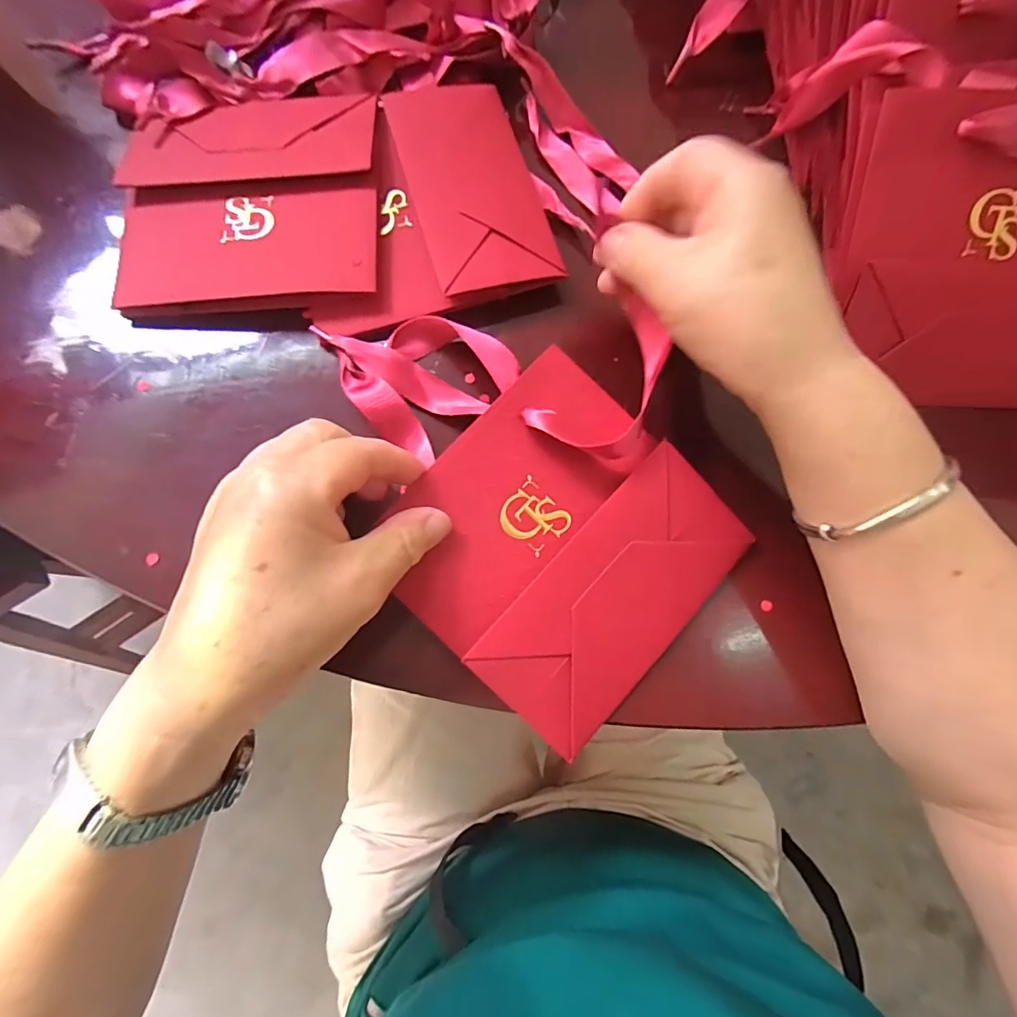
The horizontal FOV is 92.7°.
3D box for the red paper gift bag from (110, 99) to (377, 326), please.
[{"bbox_3d":[-0.143,-0.170,0.267,0.134,0.012,0.129,-3,76,-3],"label":"red paper gift bag"}]

